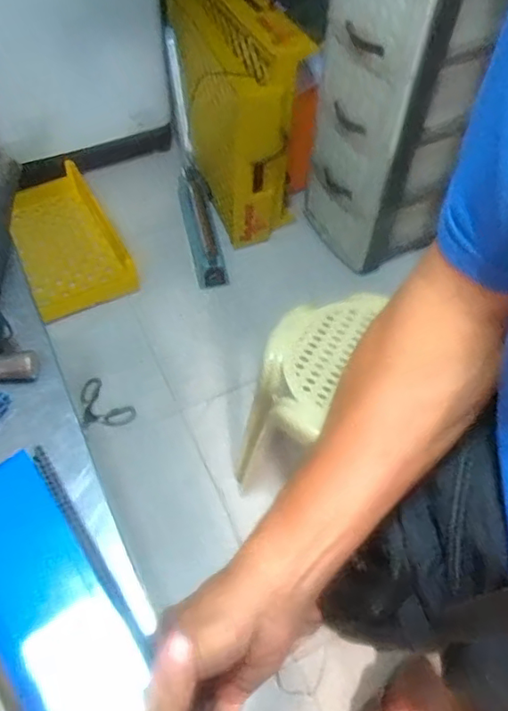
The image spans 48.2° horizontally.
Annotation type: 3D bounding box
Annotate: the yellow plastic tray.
[{"bbox_3d":[-0.544,-0.339,1.660,0.291,0.095,0.523,-22,60,-16],"label":"yellow plastic tray"}]

